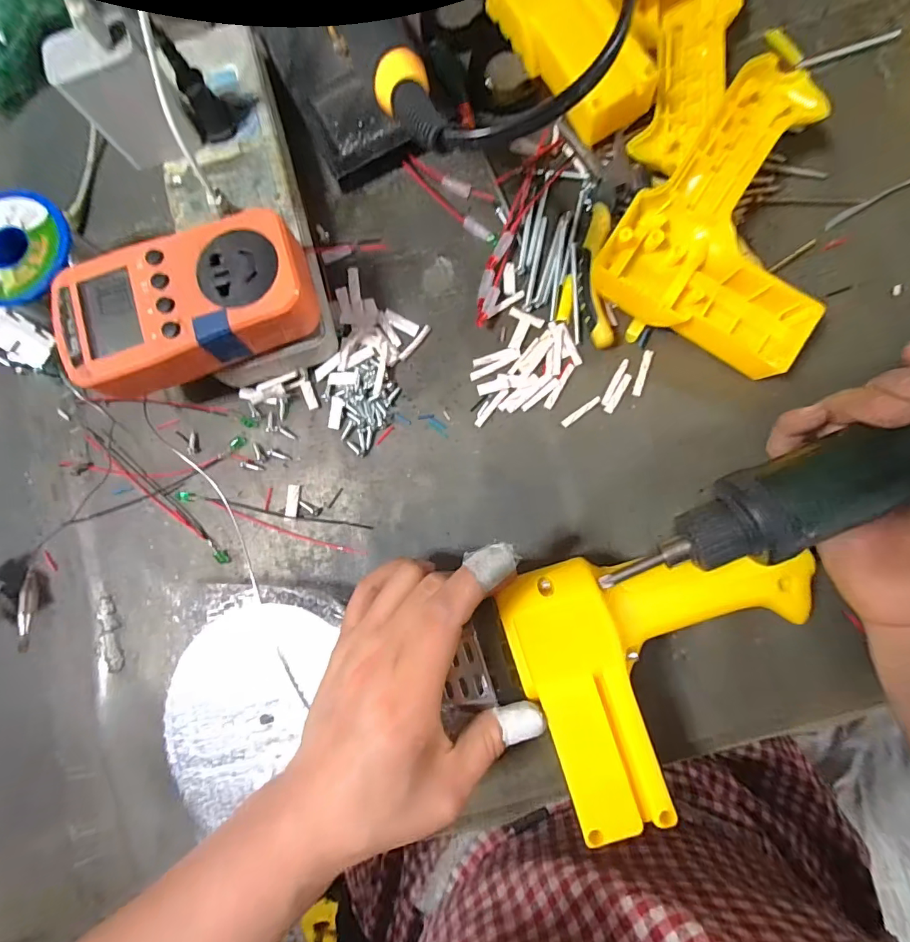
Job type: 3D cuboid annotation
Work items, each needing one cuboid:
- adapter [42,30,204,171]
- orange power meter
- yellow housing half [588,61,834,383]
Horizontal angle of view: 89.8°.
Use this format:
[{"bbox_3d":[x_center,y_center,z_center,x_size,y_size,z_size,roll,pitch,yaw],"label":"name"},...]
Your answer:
[{"bbox_3d":[-0.180,-0.207,0.255,0.049,0.057,0.030,-10,82,3],"label":"adapter"},{"bbox_3d":[-0.140,-0.088,0.242,0.125,0.031,0.062,-19,82,2],"label":"orange power meter"},{"bbox_3d":[0.165,-0.140,0.259,0.115,0.038,0.145,33,86,8],"label":"yellow housing half"}]

